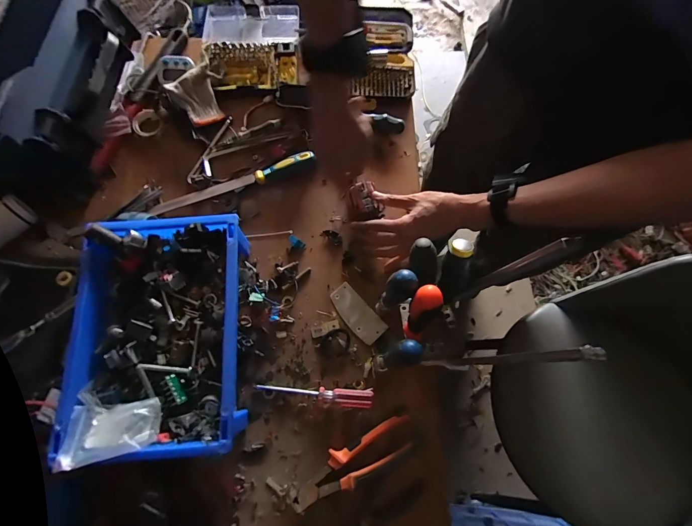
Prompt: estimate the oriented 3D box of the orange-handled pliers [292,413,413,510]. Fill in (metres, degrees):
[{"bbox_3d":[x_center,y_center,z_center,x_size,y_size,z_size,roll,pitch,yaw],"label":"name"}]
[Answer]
[{"bbox_3d":[0.010,0.267,0.439,0.174,0.020,0.049,-24,74,-7],"label":"orange-handled pliers"}]

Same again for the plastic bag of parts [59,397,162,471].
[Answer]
[{"bbox_3d":[-0.281,0.203,0.393,0.097,0.012,0.065,-3,50,-14],"label":"plastic bag of parts"}]

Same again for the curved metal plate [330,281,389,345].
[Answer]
[{"bbox_3d":[0.017,0.080,0.514,0.045,0.006,0.099,-41,77,-11],"label":"curved metal plate"}]

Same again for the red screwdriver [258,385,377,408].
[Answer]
[{"bbox_3d":[-0.046,0.191,0.470,0.167,0.020,0.024,4,73,2],"label":"red screwdriver"}]

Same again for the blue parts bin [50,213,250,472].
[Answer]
[{"bbox_3d":[-0.245,0.093,0.462,0.232,0.095,0.306,-5,73,-1],"label":"blue parts bin"}]

